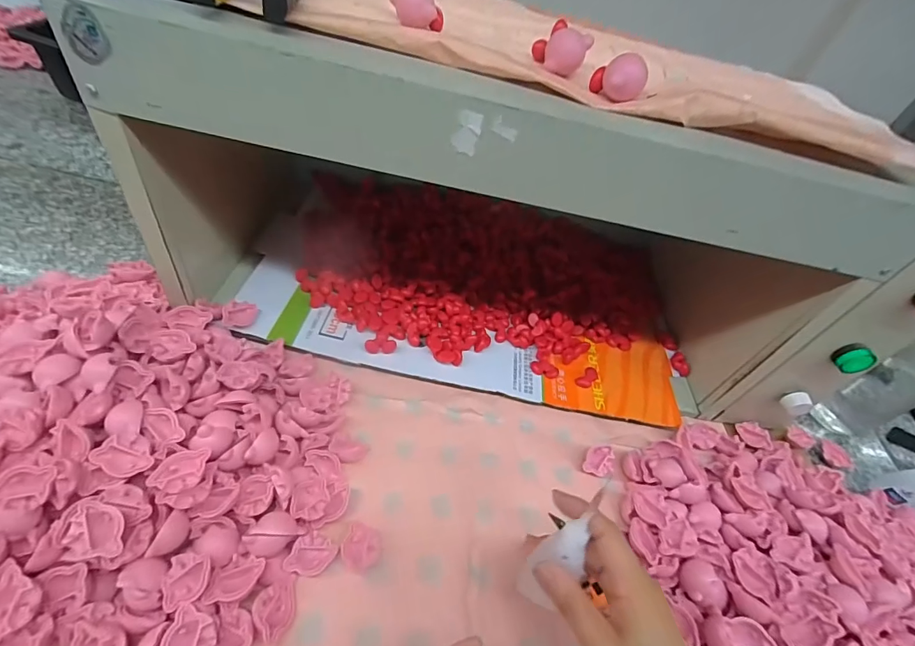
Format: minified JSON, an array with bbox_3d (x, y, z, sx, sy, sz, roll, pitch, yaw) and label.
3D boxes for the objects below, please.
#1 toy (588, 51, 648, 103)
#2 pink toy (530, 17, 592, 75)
[{"bbox_3d":[0.110,-0.167,0.284,0.035,0.024,0.024,19,54,10],"label":"toy"},{"bbox_3d":[0.076,-0.199,0.303,0.027,0.023,0.031,-31,61,-24],"label":"pink toy"}]

